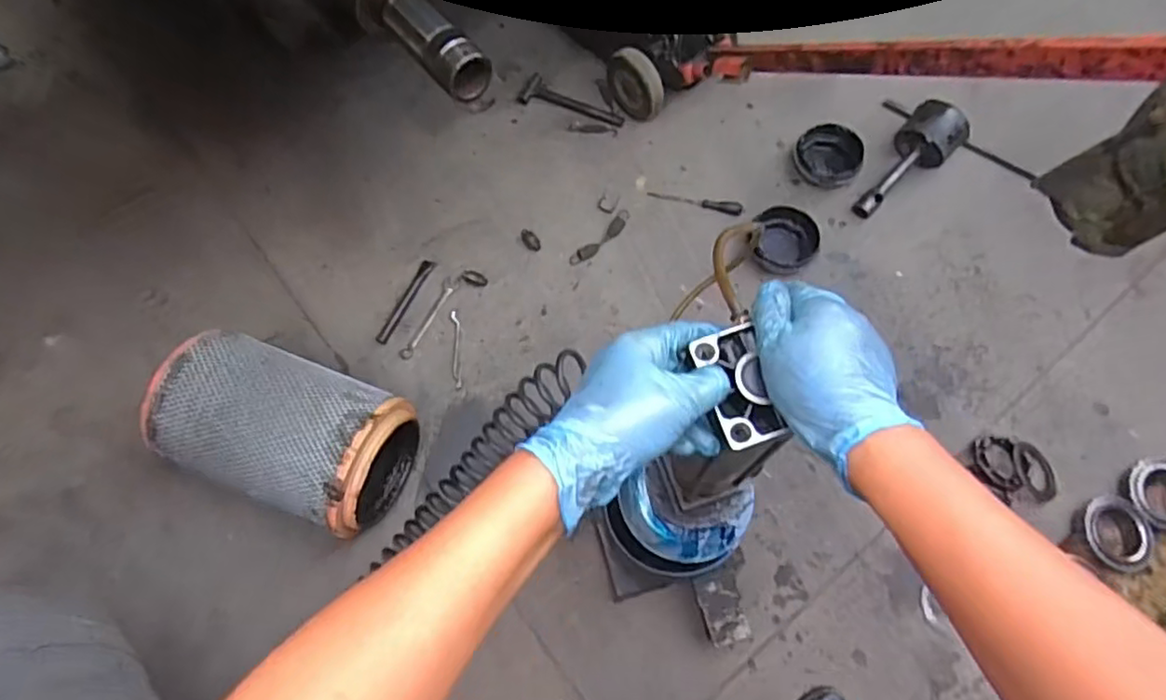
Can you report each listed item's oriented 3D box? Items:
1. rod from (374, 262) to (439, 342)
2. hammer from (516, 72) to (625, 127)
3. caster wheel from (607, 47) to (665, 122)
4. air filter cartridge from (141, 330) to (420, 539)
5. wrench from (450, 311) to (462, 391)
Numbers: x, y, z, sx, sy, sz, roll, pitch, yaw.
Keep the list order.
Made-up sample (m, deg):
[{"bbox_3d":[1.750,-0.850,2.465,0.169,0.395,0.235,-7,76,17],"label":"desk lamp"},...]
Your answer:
[{"bbox_3d":[-0.411,-0.111,1.523,0.033,0.013,0.224,24,73,9],"label":"rod"},{"bbox_3d":[-0.029,-0.639,1.710,0.280,0.031,0.086,23,72,9],"label":"hammer"},{"bbox_3d":[0.130,-0.658,1.636,0.165,0.170,0.067,42,75,16],"label":"caster wheel"},{"bbox_3d":[-0.560,0.160,1.267,0.436,0.240,0.260,20,71,9],"label":"air filter cartridge"},{"bbox_3d":[-0.286,-0.004,1.477,0.020,0.006,0.188,-6,70,-1],"label":"wrench"}]

